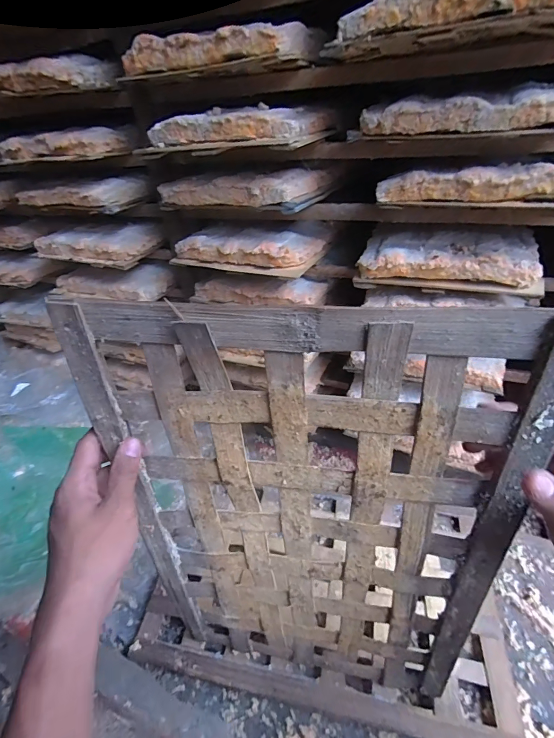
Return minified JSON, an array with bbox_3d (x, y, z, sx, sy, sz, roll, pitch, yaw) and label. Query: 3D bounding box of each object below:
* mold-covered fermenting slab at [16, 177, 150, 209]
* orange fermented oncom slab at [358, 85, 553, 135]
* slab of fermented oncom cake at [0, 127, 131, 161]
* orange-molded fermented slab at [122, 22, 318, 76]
[{"bbox_3d":[-0.339,-0.309,0.640,0.216,0.031,0.097,11,40,18],"label":"mold-covered fermenting slab"},{"bbox_3d":[0.201,-0.277,0.396,0.210,0.033,0.071,11,40,19],"label":"orange fermented oncom slab"},{"bbox_3d":[-0.339,-0.359,0.583,0.210,0.034,0.067,11,40,18],"label":"slab of fermented oncom cake"},{"bbox_3d":[-0.069,-0.391,0.452,0.209,0.032,0.124,18,43,26],"label":"orange-molded fermented slab"}]

